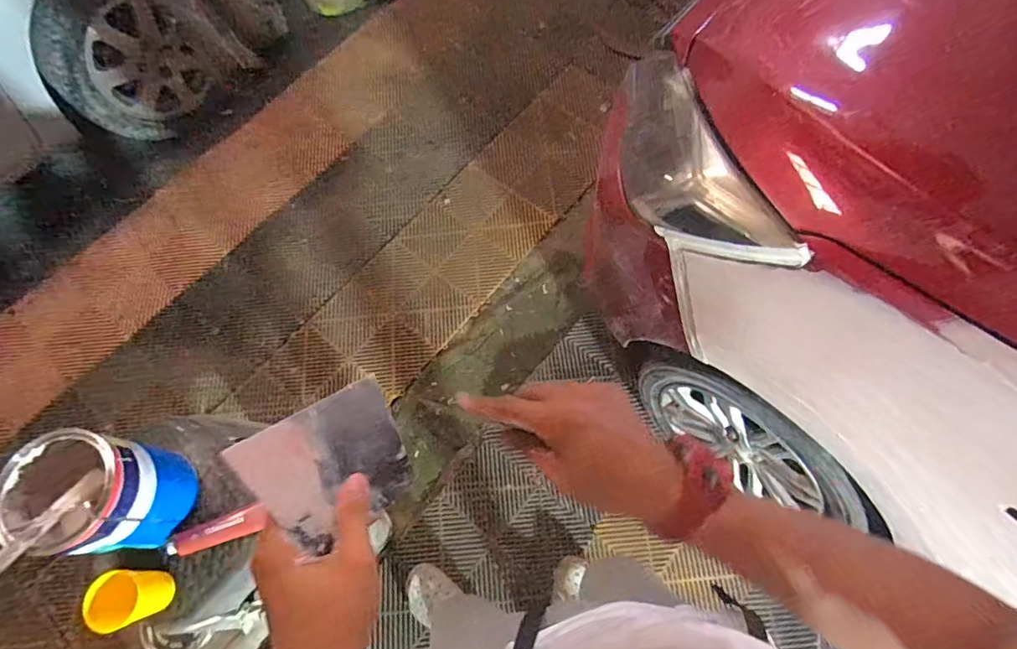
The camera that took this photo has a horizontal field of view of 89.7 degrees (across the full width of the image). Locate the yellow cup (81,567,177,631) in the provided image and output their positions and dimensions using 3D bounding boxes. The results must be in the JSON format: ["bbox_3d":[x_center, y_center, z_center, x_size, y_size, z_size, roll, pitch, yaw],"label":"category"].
[{"bbox_3d":[-0.582,0.418,0.789,0.083,0.078,0.081,-20,70,-6],"label":"yellow cup"}]

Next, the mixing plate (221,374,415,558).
[{"bbox_3d":[-0.130,0.106,0.393,0.009,0.130,0.099,-29,90,33],"label":"mixing plate"}]

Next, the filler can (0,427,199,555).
[{"bbox_3d":[-0.620,0.260,0.798,0.160,0.209,0.153,0,69,1],"label":"filler can"}]

